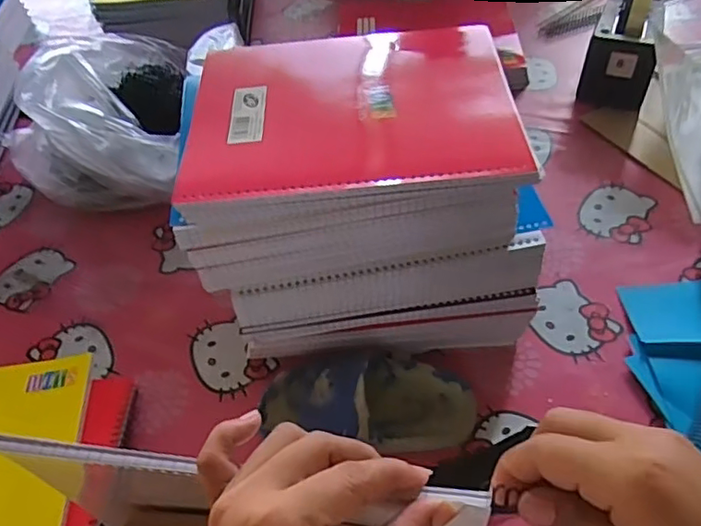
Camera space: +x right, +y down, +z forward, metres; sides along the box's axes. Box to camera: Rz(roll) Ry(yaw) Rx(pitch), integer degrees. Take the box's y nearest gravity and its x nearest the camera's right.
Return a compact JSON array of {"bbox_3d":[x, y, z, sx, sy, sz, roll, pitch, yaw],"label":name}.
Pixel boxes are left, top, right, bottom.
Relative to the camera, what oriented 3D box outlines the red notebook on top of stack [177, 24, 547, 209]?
[{"bbox_3d":[-0.001,-0.124,0.458,0.245,0.012,0.189,-4,51,2],"label":"red notebook on top of stack"}]

